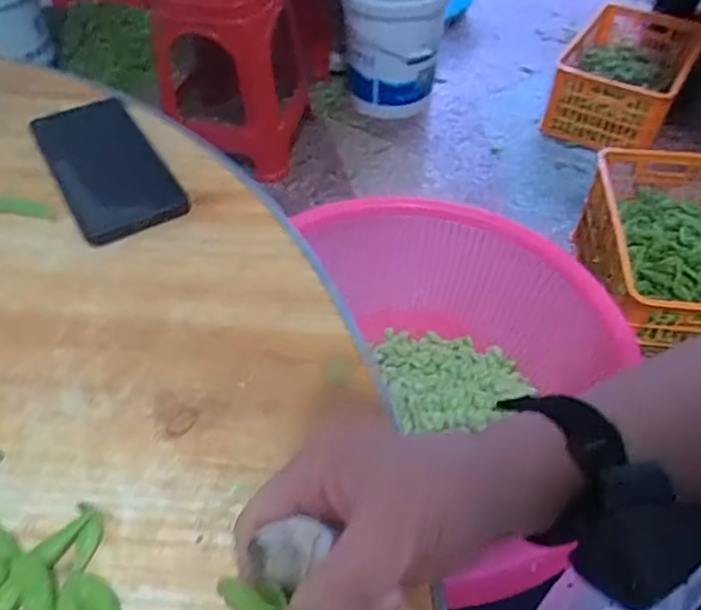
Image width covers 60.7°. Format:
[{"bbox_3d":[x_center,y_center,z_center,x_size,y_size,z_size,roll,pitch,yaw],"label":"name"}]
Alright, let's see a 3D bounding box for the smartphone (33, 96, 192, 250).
[{"bbox_3d":[-0.182,-0.105,0.443,0.073,0.009,0.147,-28,62,-17],"label":"smartphone"}]

